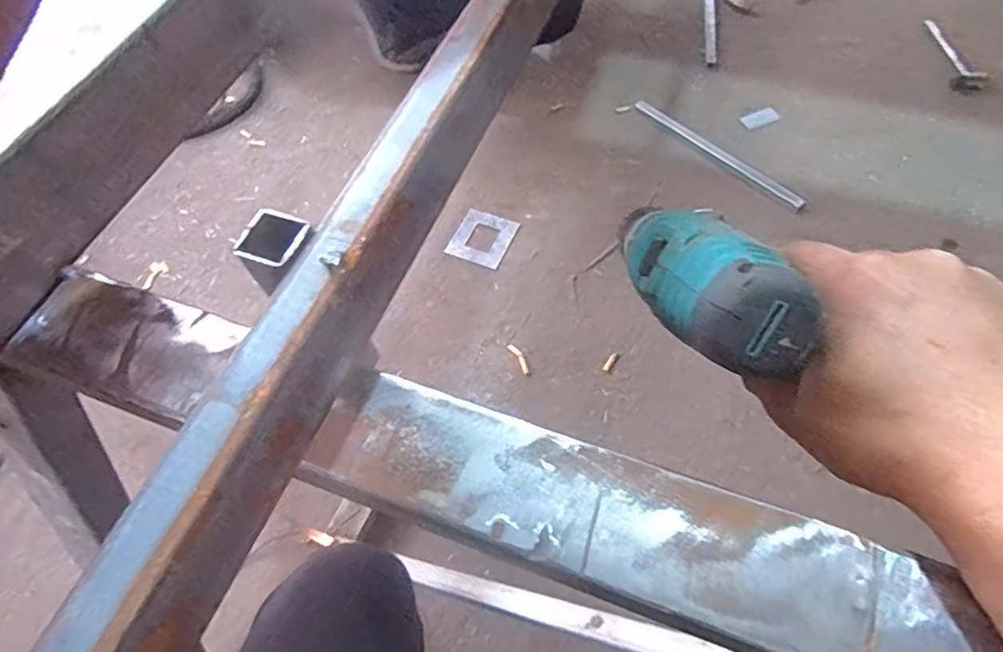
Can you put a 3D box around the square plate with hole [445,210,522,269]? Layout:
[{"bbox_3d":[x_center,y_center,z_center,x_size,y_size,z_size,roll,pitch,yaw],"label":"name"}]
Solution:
[{"bbox_3d":[-0.035,-0.175,1.190,0.111,0.009,0.125,19,62,13],"label":"square plate with hole"}]

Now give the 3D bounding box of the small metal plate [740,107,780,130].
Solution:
[{"bbox_3d":[0.557,-0.446,1.316,0.082,0.007,0.041,-25,64,-13],"label":"small metal plate"}]

